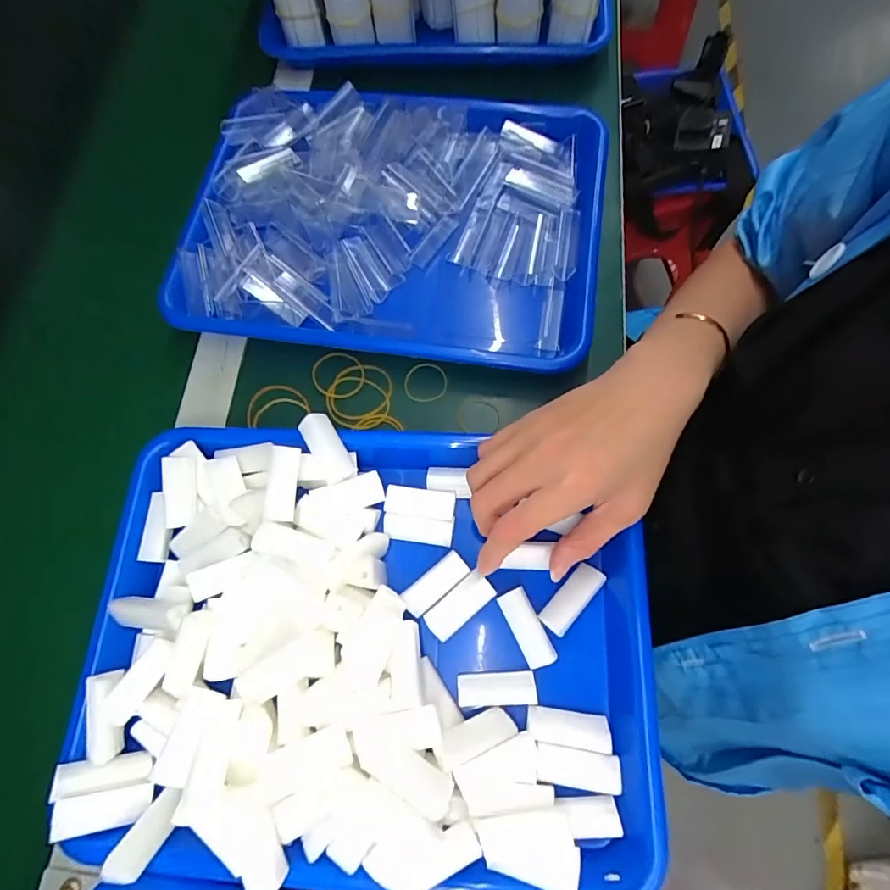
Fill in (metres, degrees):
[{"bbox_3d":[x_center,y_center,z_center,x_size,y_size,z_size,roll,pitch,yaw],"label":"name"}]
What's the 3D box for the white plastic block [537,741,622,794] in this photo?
[{"bbox_3d":[0.073,0.179,0.264,0.045,0.007,0.020,7,73,6],"label":"white plastic block"}]

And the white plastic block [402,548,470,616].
[{"bbox_3d":[-0.006,0.087,0.303,0.045,0.007,0.018,-40,74,-8],"label":"white plastic block"}]

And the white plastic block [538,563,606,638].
[{"bbox_3d":[0.078,0.094,0.294,0.018,0.006,0.046,42,87,13],"label":"white plastic block"}]

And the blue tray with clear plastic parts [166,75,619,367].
[{"bbox_3d":[-0.040,-0.182,0.387,0.322,0.050,0.241,8,73,7],"label":"blue tray with clear plastic parts"}]

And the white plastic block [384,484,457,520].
[{"bbox_3d":[-0.016,0.038,0.319,0.045,0.008,0.019,7,80,-2],"label":"white plastic block"}]

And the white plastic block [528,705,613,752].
[{"bbox_3d":[0.071,0.161,0.273,0.046,0.005,0.022,4,29,3],"label":"white plastic block"}]

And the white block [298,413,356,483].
[{"bbox_3d":[-0.077,0.002,0.315,0.021,0.006,0.047,-30,89,-12],"label":"white block"}]

